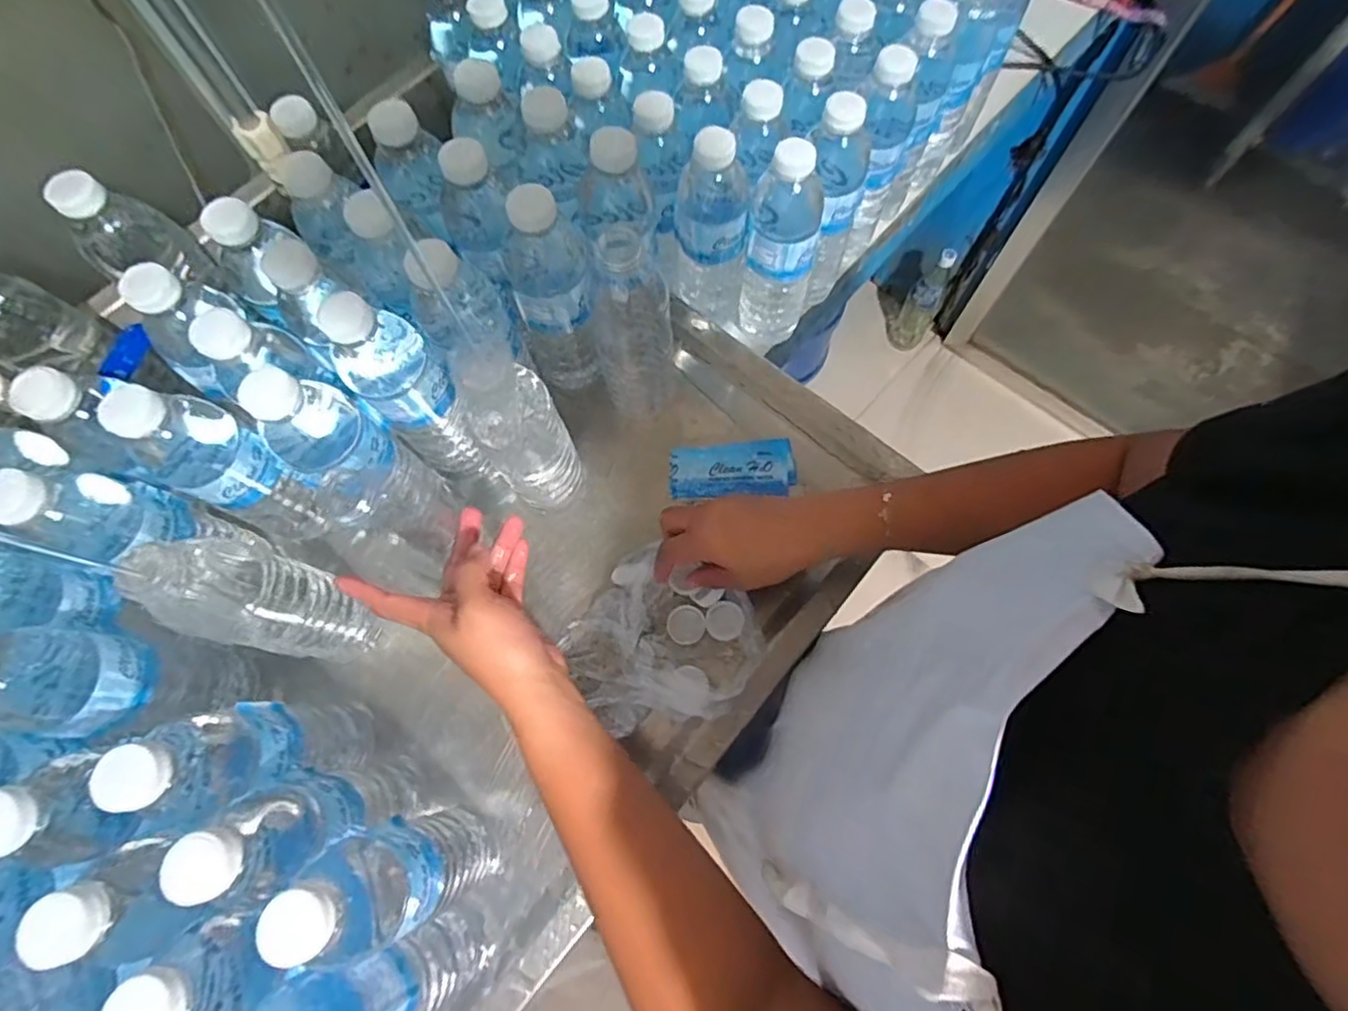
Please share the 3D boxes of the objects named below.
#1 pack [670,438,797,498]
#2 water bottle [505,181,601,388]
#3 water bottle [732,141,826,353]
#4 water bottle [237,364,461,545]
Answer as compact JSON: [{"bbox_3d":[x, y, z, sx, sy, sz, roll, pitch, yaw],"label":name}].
[{"bbox_3d":[0.052,-0.035,0.564,0.109,0.009,0.052,-3,70,0],"label":"pack"},{"bbox_3d":[-0.092,-0.173,0.488,0.064,0.177,0.068,-11,70,-3],"label":"water bottle"},{"bbox_3d":[0.092,-0.215,0.553,0.061,0.207,0.056,15,72,7],"label":"water bottle"},{"bbox_3d":[-0.225,-0.027,0.459,0.060,0.210,0.078,25,73,10],"label":"water bottle"}]

